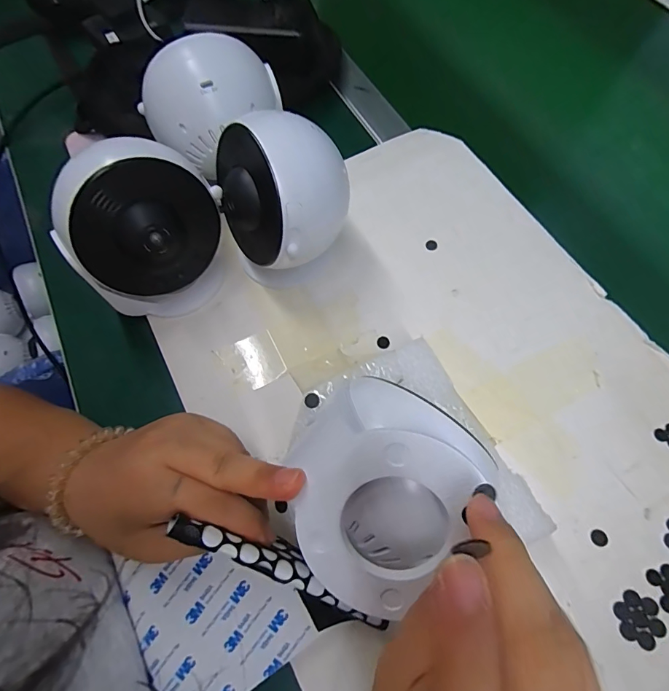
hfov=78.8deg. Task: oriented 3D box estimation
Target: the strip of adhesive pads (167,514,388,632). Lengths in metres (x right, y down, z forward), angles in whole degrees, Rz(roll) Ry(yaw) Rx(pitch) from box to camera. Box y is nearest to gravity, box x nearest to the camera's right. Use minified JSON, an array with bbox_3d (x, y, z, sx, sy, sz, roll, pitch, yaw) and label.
[{"bbox_3d":[-0.023,0.111,0.198,0.118,0.011,0.023,37,68,-16],"label":"strip of adhesive pads"}]

